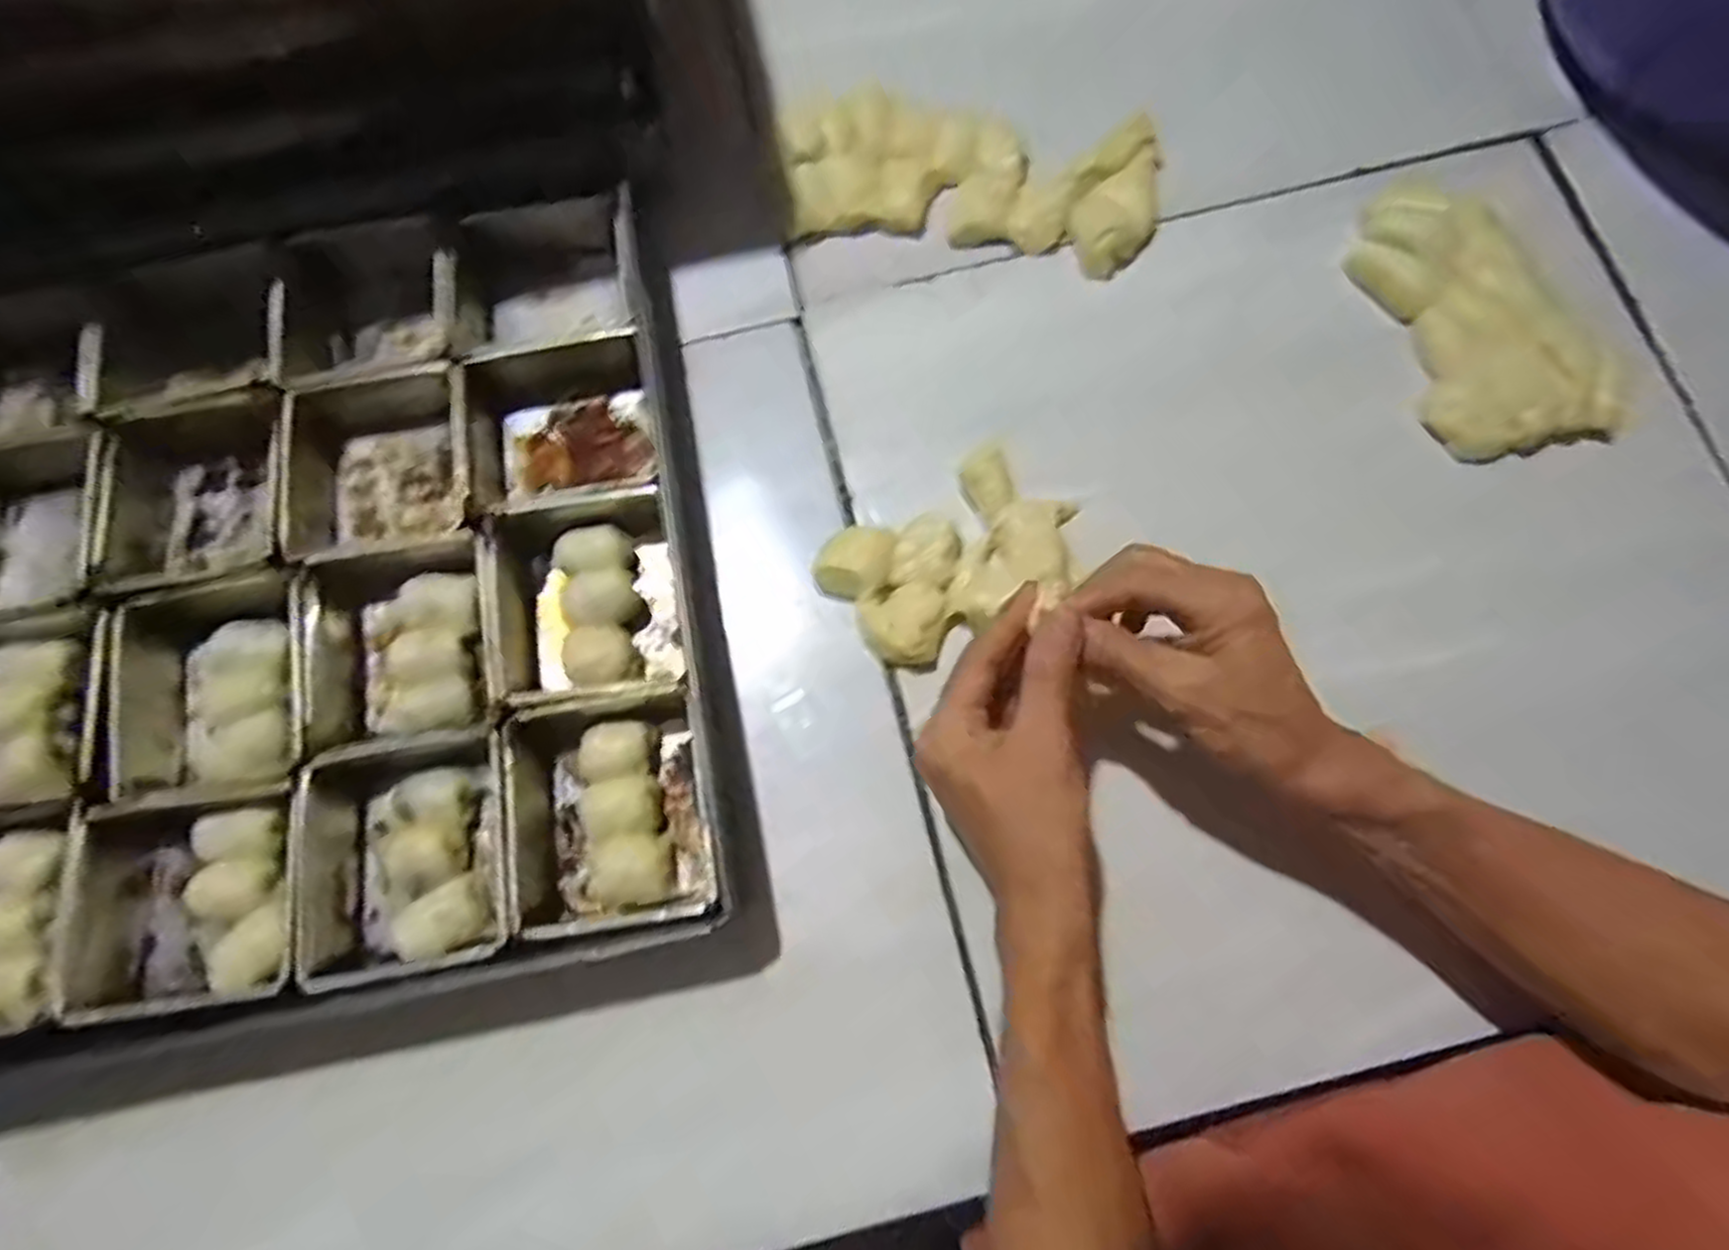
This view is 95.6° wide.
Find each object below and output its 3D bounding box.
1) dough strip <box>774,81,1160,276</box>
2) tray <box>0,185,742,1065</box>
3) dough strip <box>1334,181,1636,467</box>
[{"bbox_3d":[0.066,-0.288,0.508,0.242,0.028,0.097,8,78,4],"label":"dough strip"},{"bbox_3d":[-0.323,-0.025,0.437,0.459,0.063,0.461,-13,77,-1],"label":"tray"},{"bbox_3d":[0.369,-0.185,0.469,0.106,0.022,0.174,-19,77,-3],"label":"dough strip"}]

